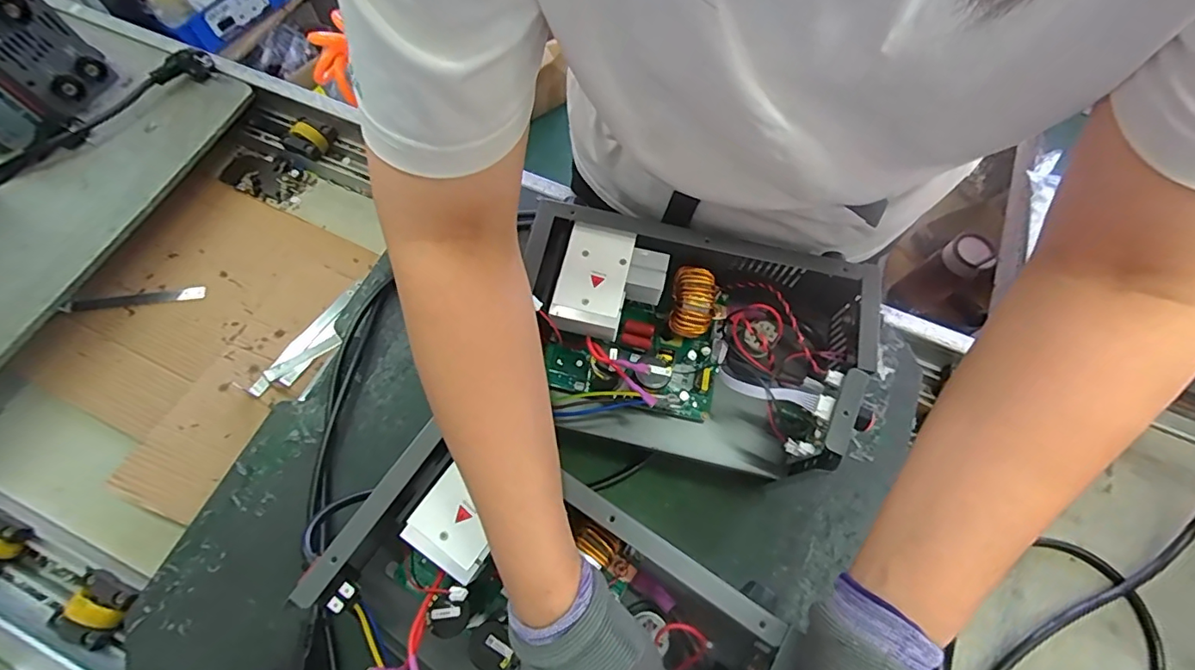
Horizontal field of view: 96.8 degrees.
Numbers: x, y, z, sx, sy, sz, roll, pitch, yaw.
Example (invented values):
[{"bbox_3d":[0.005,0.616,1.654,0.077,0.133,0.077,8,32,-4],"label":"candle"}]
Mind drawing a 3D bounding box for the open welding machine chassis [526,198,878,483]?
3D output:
[{"bbox_3d":[0.073,0.009,0.450,0.263,0.121,0.157,11,67,4],"label":"open welding machine chassis"}]

